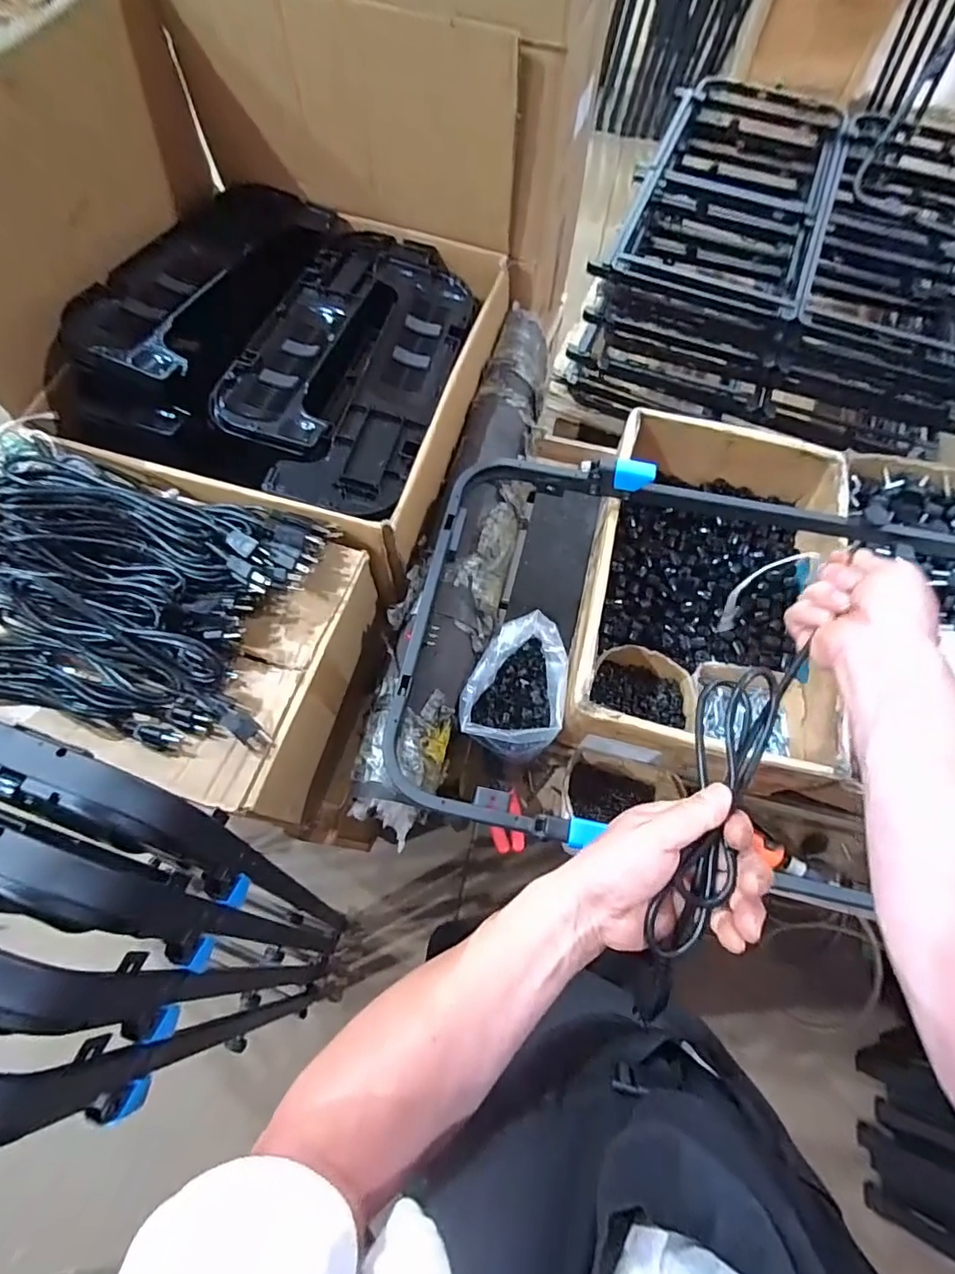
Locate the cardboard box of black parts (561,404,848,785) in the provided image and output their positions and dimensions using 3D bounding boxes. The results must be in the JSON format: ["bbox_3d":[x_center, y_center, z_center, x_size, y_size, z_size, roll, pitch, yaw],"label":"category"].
[{"bbox_3d":[0.352,-0.071,0.824,0.363,0.154,0.538,15,68,5],"label":"cardboard box of black parts"}]

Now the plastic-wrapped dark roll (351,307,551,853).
[{"bbox_3d":[0.001,-0.165,0.775,0.129,0.083,0.865,15,68,5],"label":"plastic-wrapped dark roll"}]

